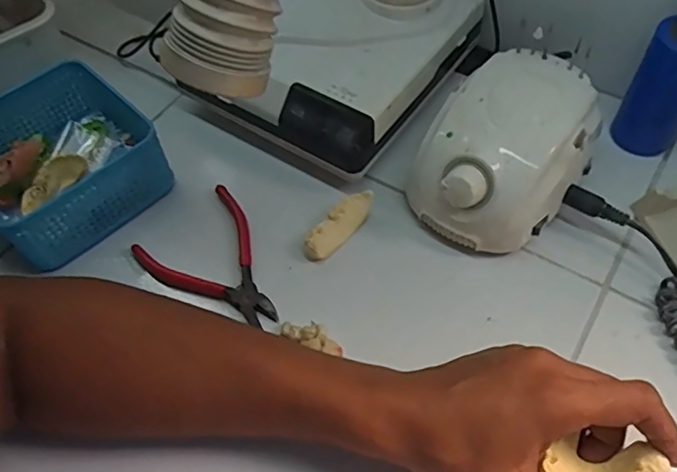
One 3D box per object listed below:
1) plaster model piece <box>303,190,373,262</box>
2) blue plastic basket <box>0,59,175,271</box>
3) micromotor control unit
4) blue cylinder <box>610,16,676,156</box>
[{"bbox_3d":[0.000,-0.008,0.446,0.019,0.019,0.066,37,65,23],"label":"plaster model piece"},{"bbox_3d":[-0.216,-0.059,0.465,0.126,0.072,0.135,-36,62,-20],"label":"blue plastic basket"},{"bbox_3d":[0.124,-0.060,0.440,0.102,0.083,0.136,34,64,22],"label":"micromotor control unit"},{"bbox_3d":[0.254,-0.116,0.448,0.049,0.125,0.050,34,64,22],"label":"blue cylinder"}]

